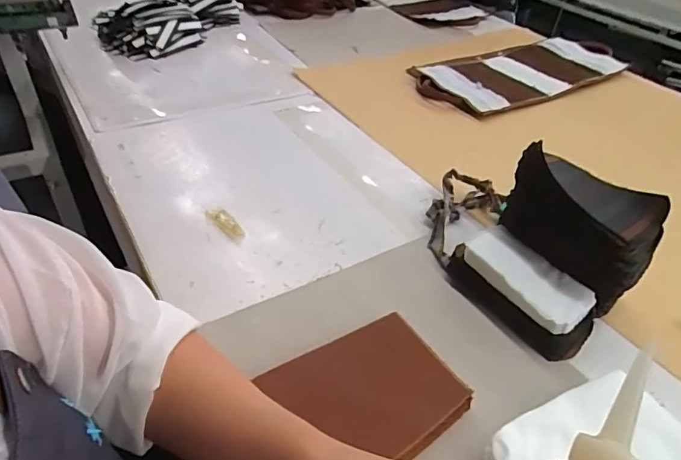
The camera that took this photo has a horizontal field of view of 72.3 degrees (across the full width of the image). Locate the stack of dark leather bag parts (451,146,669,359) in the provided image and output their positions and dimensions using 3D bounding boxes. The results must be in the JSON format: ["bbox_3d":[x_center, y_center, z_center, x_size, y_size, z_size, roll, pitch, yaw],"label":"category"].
[{"bbox_3d":[0.255,0.020,0.559,0.166,0.150,0.176,-25,50,-30],"label":"stack of dark leather bag parts"}]

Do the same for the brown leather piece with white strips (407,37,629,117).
[{"bbox_3d":[0.440,-0.393,1.145,0.579,0.027,0.245,-20,47,-26],"label":"brown leather piece with white strips"}]

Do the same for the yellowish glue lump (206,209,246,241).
[{"bbox_3d":[-0.161,-0.010,0.661,0.022,0.009,0.081,-30,52,-34],"label":"yellowish glue lump"}]

